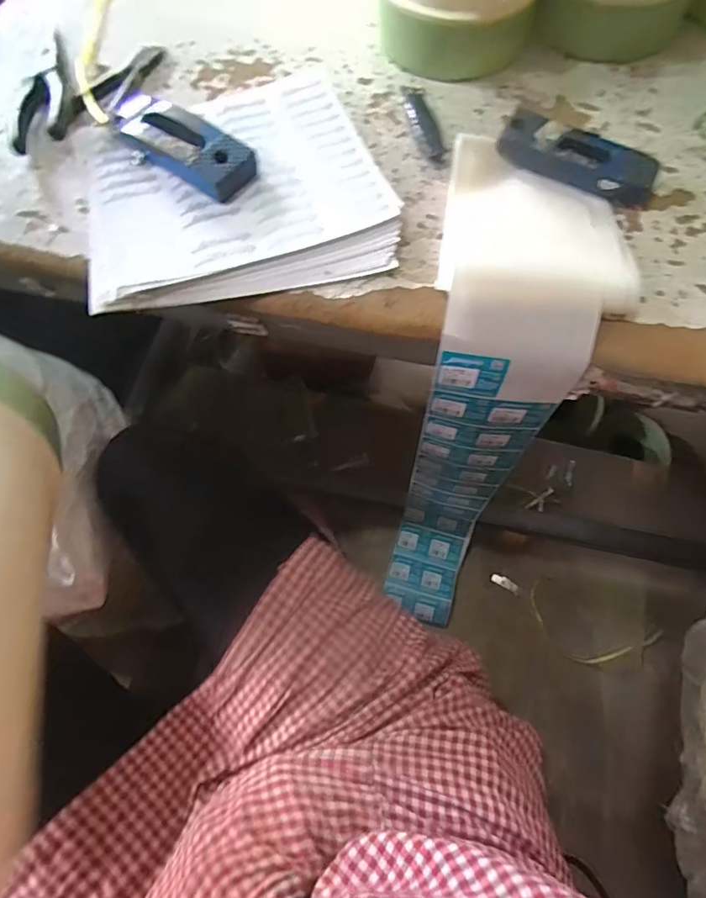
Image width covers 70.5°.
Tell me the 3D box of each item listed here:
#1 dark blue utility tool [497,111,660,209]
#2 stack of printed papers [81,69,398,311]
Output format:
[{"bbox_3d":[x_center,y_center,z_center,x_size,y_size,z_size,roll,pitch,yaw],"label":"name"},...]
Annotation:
[{"bbox_3d":[0.194,-0.251,0.433,0.134,0.026,0.048,26,71,9],"label":"dark blue utility tool"},{"bbox_3d":[-0.101,-0.226,0.427,0.243,0.018,0.224,-13,70,-5],"label":"stack of printed papers"}]

